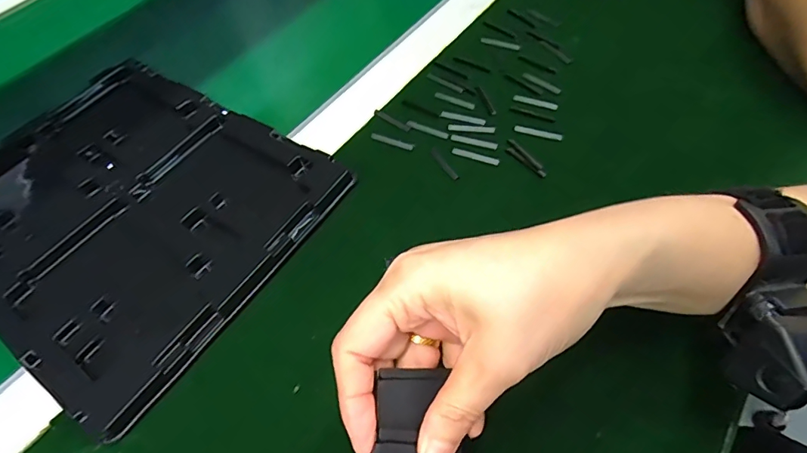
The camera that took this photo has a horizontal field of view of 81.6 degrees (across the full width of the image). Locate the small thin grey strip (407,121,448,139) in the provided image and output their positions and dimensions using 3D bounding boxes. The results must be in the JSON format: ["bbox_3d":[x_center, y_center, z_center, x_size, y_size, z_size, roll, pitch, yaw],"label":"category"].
[{"bbox_3d":[0.019,-0.075,0.363,0.035,0.004,0.006,25,61,17],"label":"small thin grey strip"}]

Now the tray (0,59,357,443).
[{"bbox_3d":[-0.207,-0.020,0.341,0.281,0.029,0.209,27,58,25],"label":"tray"}]

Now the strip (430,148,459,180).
[{"bbox_3d":[0.030,-0.047,0.342,0.006,0.004,0.033,-26,58,-12],"label":"strip"}]

